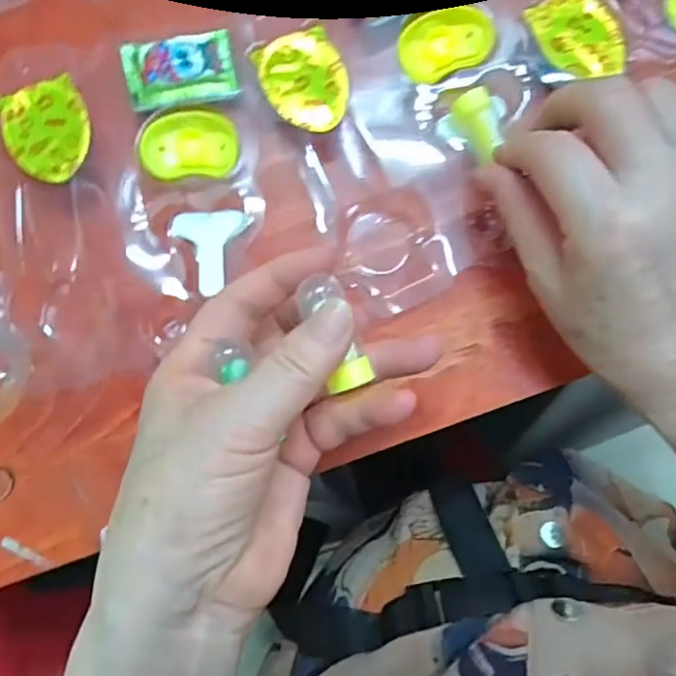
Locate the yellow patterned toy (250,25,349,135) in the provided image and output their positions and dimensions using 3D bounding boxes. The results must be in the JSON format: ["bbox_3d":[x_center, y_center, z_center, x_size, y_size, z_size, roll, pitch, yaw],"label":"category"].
[{"bbox_3d":[-0.015,-0.125,0.284,0.038,0.011,0.050,-27,86,-1],"label":"yellow patterned toy"}]

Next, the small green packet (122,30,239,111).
[{"bbox_3d":[-0.078,-0.132,0.288,0.052,0.006,0.032,-8,86,0],"label":"small green packet"}]

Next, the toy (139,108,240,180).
[{"bbox_3d":[-0.072,-0.095,0.285,0.045,0.009,0.032,-7,86,0],"label":"toy"}]

